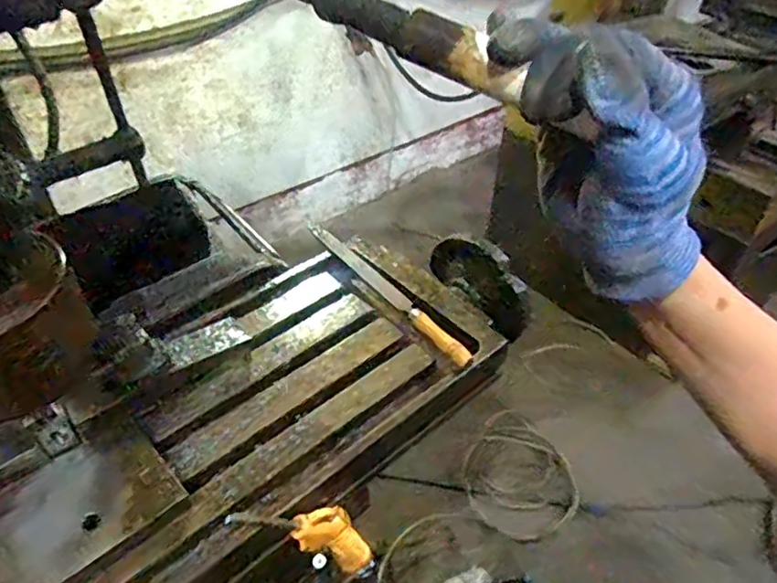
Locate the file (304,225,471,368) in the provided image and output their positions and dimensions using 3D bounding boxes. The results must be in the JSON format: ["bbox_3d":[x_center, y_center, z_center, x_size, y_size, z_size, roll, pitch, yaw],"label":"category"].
[{"bbox_3d":[-0.006,-0.007,0.668,0.024,0.020,0.280,-26,49,-27],"label":"file"}]

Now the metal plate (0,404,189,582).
[{"bbox_3d":[-0.240,0.160,0.468,0.128,0.008,0.100,-32,62,-31],"label":"metal plate"}]

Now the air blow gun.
[{"bbox_3d":[-0.052,0.220,0.527,0.056,0.233,0.022,-36,51,-5],"label":"air blow gun"}]

